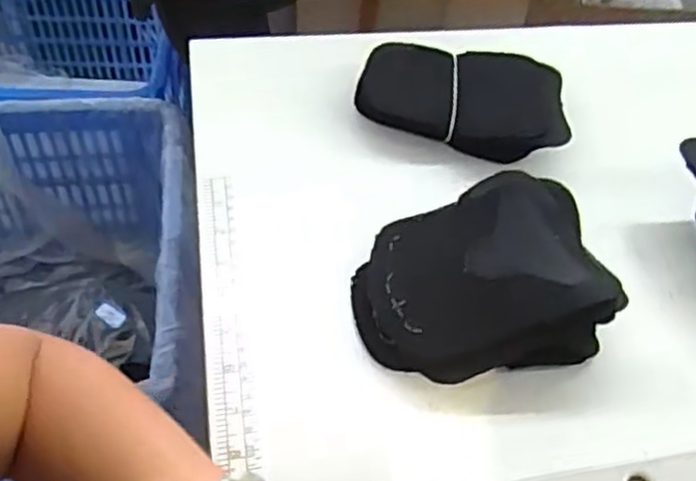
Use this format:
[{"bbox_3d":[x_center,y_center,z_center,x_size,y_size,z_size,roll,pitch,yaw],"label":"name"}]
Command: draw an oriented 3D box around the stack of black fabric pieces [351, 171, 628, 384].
[{"bbox_3d":[0.077,0.024,0.429,0.139,0.052,0.109,-9,52,-13],"label":"stack of black fabric pieces"}]

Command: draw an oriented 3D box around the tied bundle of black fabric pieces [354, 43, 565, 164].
[{"bbox_3d":[0.084,-0.107,0.544,0.152,0.036,0.100,8,50,1],"label":"tied bundle of black fabric pieces"}]

